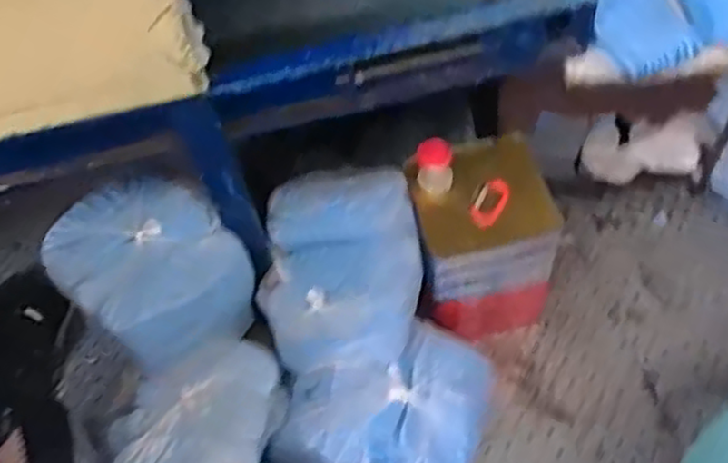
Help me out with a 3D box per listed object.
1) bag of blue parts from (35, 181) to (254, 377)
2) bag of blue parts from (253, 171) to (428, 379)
[{"bbox_3d":[-0.381,0.063,1.217,0.312,0.222,0.260,36,67,26],"label":"bag of blue parts"},{"bbox_3d":[-0.031,0.050,1.255,0.261,0.200,0.328,3,57,9],"label":"bag of blue parts"}]

